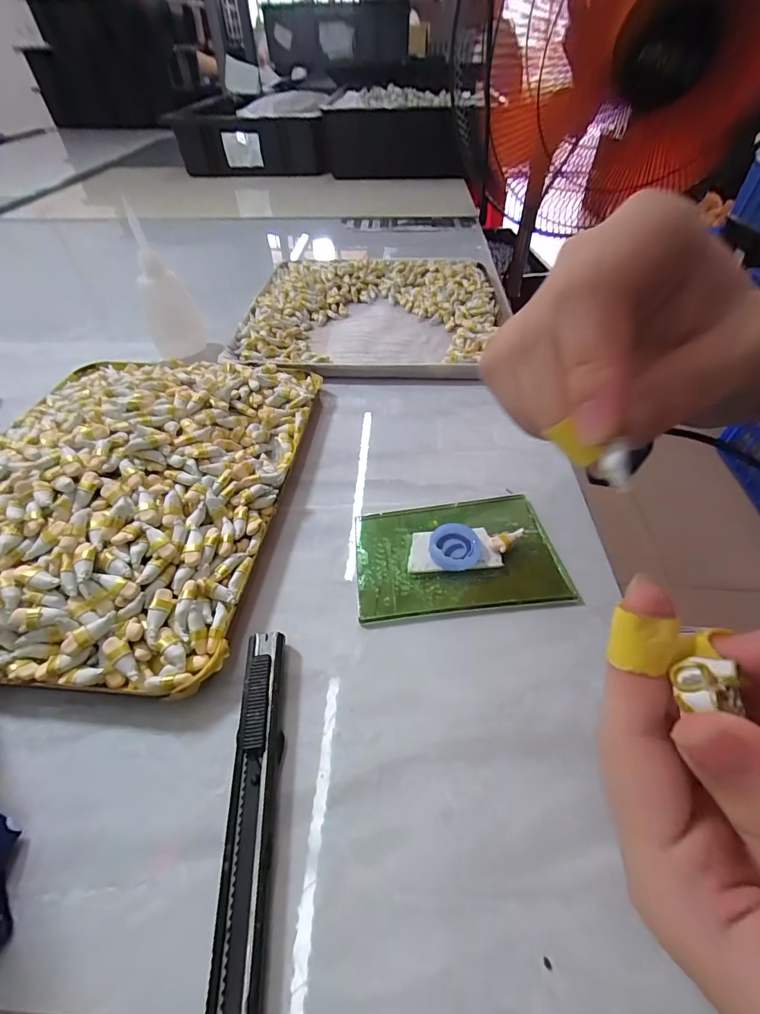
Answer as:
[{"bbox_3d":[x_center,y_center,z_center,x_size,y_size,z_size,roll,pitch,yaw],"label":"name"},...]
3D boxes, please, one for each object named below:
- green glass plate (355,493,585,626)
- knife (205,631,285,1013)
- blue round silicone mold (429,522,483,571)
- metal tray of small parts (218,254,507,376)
[{"bbox_3d":[0.040,0.023,0.219,0.105,0.006,0.069,-5,48,-3],"label":"green glass plate"},{"bbox_3d":[-0.045,0.105,0.145,0.015,0.012,0.122,-4,48,-2],"label":"knife"},{"bbox_3d":[0.039,0.021,0.215,0.026,0.009,0.026,-1,48,1],"label":"blue round silicone mold"},{"bbox_3d":[-0.005,-0.197,0.410,0.244,0.031,0.227,2,48,3],"label":"metal tray of small parts"}]

